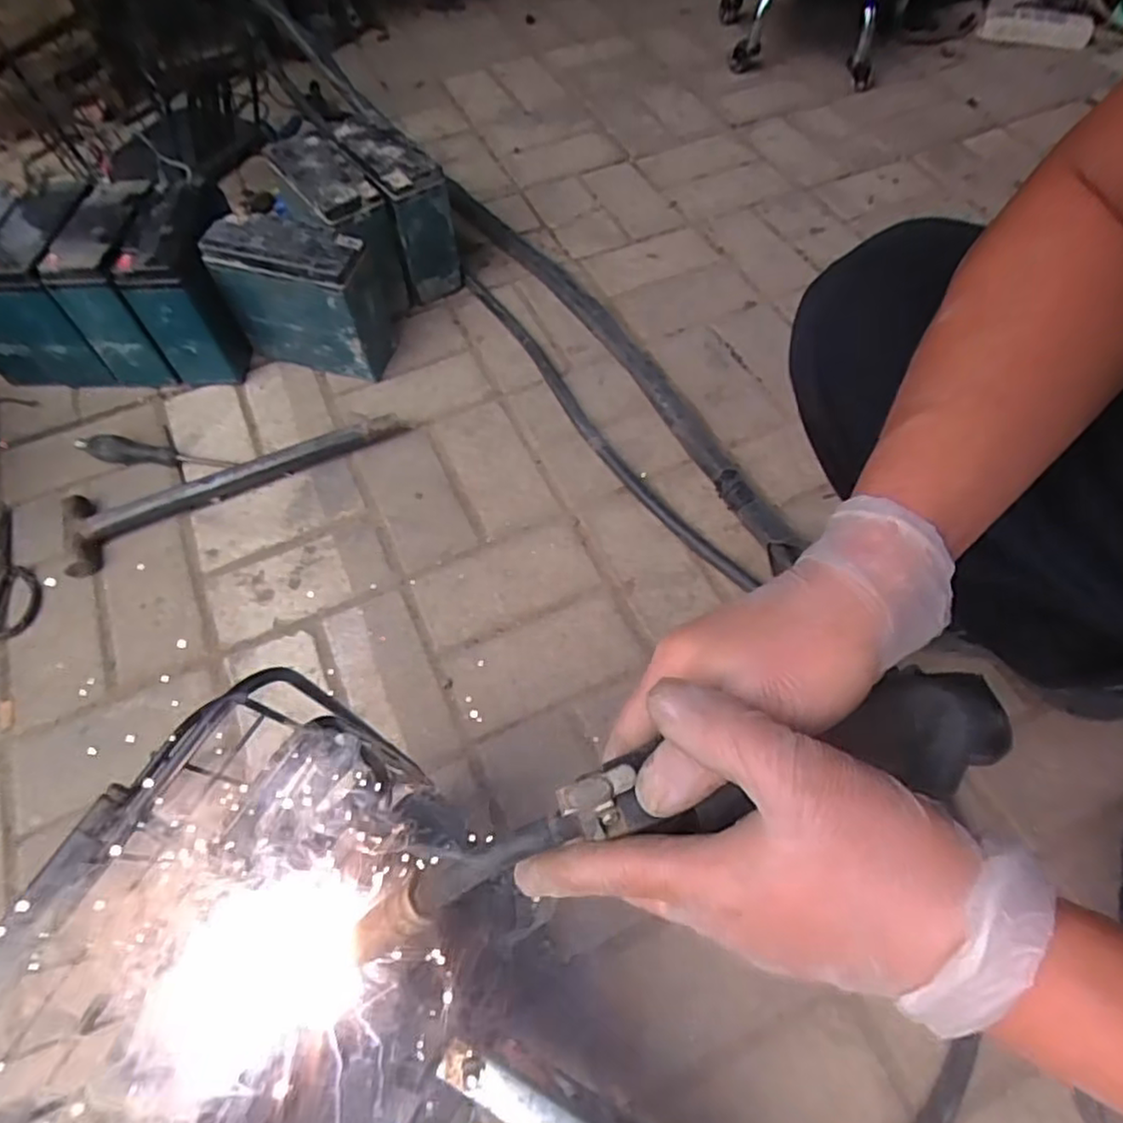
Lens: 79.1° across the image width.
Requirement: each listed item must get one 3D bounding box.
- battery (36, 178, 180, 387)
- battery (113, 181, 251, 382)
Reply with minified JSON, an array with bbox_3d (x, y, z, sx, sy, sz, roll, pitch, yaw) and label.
[{"bbox_3d":[-0.522,-0.332,0.830,0.081,0.174,0.163,-2,59,0],"label":"battery"},{"bbox_3d":[-0.437,-0.332,0.829,0.096,0.178,0.158,-1,59,0],"label":"battery"}]

